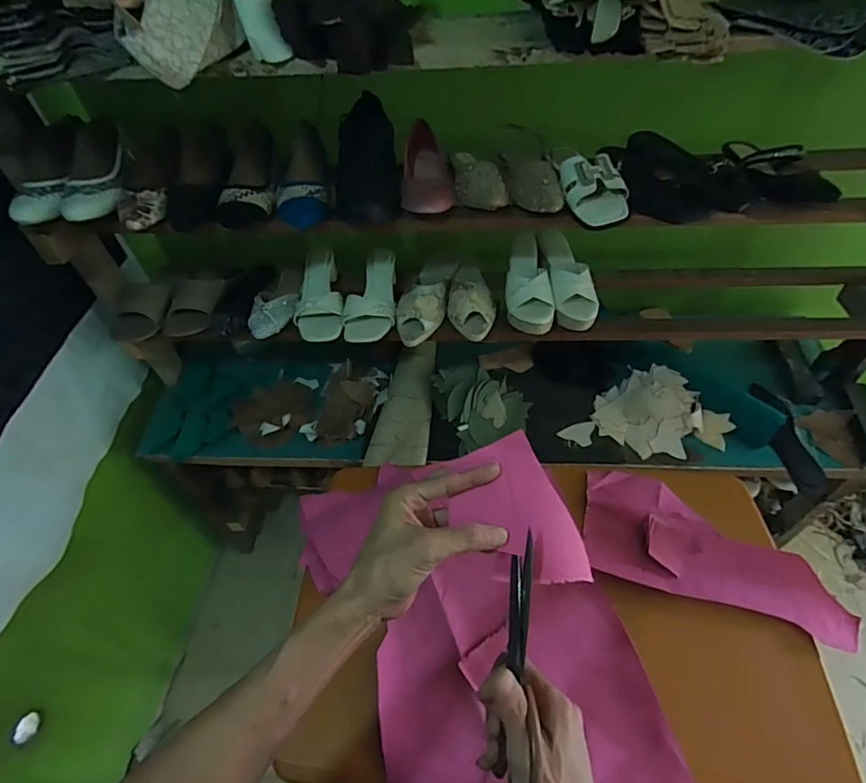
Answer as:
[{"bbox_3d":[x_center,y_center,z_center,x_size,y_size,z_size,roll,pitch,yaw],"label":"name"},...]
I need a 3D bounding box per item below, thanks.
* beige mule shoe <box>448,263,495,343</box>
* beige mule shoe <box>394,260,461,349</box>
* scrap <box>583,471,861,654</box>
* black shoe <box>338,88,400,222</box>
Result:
[{"bbox_3d":[0.077,-0.194,0.974,0.088,0.064,0.216,0,50,5],"label":"beige mule shoe"},{"bbox_3d":[-0.007,-0.199,0.980,0.085,0.064,0.254,11,52,14],"label":"beige mule shoe"},{"bbox_3d":[0.445,0.249,0.811,0.394,0.033,0.192,13,52,15],"label":"scrap"},{"bbox_3d":[-0.099,-0.367,0.782,0.097,0.075,0.220,-1,82,5],"label":"black shoe"}]

